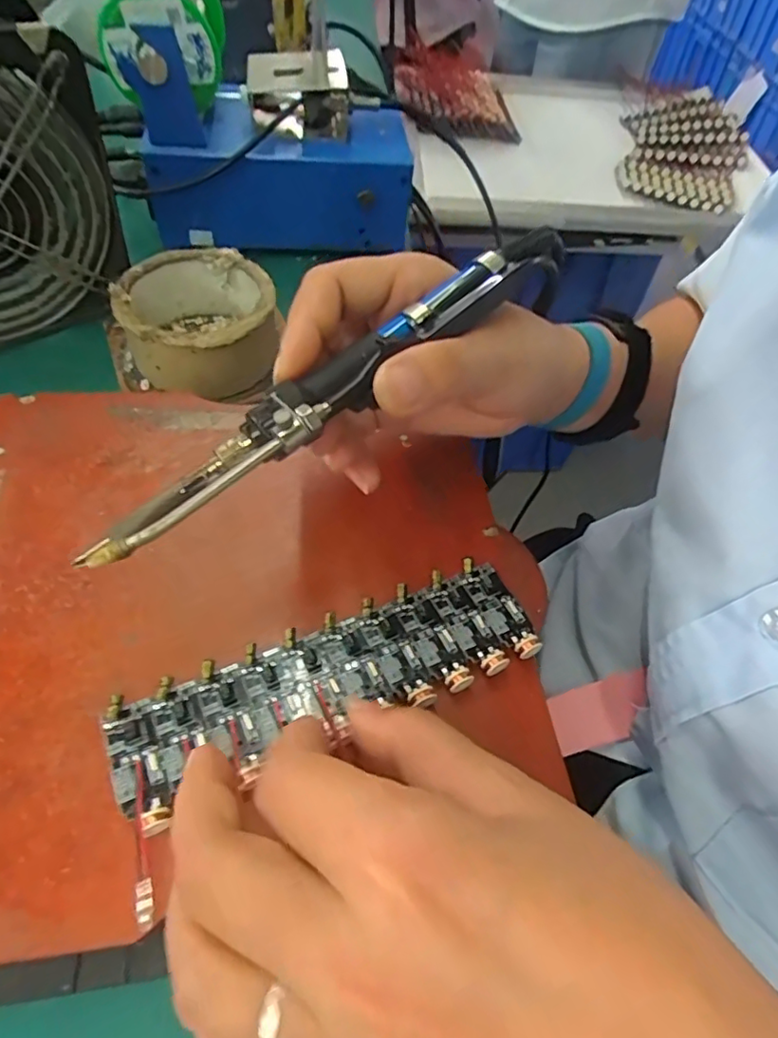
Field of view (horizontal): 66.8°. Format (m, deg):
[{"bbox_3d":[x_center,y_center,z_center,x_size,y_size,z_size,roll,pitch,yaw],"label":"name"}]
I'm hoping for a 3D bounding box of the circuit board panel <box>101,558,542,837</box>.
[{"bbox_3d":[-0.020,0.057,0.217,0.155,0.010,0.047,-17,60,-18],"label":"circuit board panel"}]

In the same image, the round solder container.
[{"bbox_3d":[-0.114,-0.112,0.347,0.095,0.049,0.088,2,55,-3],"label":"round solder container"}]

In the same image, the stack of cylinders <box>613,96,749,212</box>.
[{"bbox_3d":[0.436,-0.551,0.881,0.168,0.024,0.315,15,55,7],"label":"stack of cylinders"}]

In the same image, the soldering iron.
[{"bbox_3d":[-0.011,-0.052,0.205,0.210,0.018,0.023,-39,66,-16],"label":"soldering iron"}]

